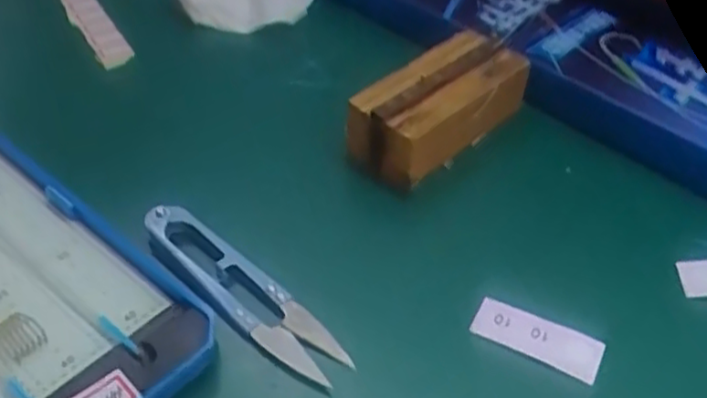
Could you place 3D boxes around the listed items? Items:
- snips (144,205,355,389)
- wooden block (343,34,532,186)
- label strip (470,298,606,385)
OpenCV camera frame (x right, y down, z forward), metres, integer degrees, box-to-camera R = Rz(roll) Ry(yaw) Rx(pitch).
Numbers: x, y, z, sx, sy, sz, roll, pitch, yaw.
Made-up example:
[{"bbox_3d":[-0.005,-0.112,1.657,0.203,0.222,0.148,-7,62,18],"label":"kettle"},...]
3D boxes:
[{"bbox_3d":[-0.043,0.033,0.265,0.101,0.016,0.021,31,49,28],"label":"snips"},{"bbox_3d":[0.040,-0.040,0.331,0.039,0.038,0.089,33,50,29],"label":"wooden block"},{"bbox_3d":[0.067,0.051,0.259,0.045,0.004,0.016,22,62,18],"label":"label strip"}]

